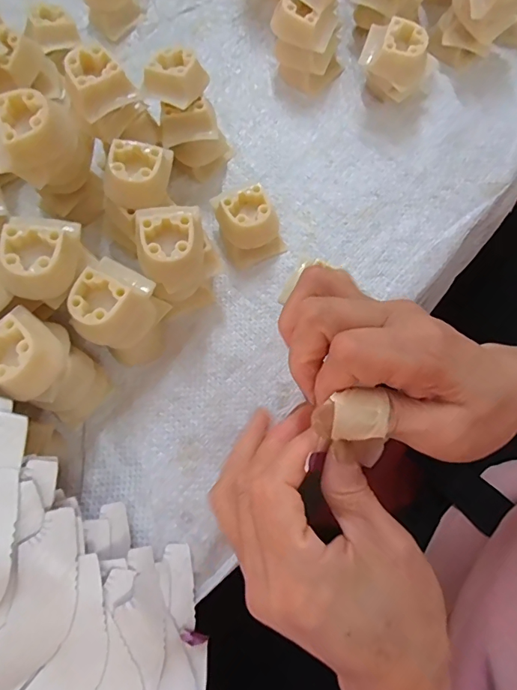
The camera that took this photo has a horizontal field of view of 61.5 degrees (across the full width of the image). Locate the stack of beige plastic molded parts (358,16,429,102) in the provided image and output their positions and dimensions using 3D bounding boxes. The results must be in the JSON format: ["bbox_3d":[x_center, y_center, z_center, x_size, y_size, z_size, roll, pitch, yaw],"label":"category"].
[{"bbox_3d":[0.097,-0.202,0.318,0.045,0.049,0.034,21,75,7],"label":"stack of beige plastic molded parts"}]

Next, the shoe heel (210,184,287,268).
[{"bbox_3d":[-0.006,-0.084,0.299,0.042,0.031,0.045,-16,74,-3],"label":"shoe heel"}]

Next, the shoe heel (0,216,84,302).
[{"bbox_3d":[-0.117,-0.050,0.235,0.036,0.022,0.046,1,75,1],"label":"shoe heel"}]

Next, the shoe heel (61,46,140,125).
[{"bbox_3d":[-0.100,-0.161,0.272,0.037,0.028,0.033,-38,78,-9],"label":"shoe heel"}]

